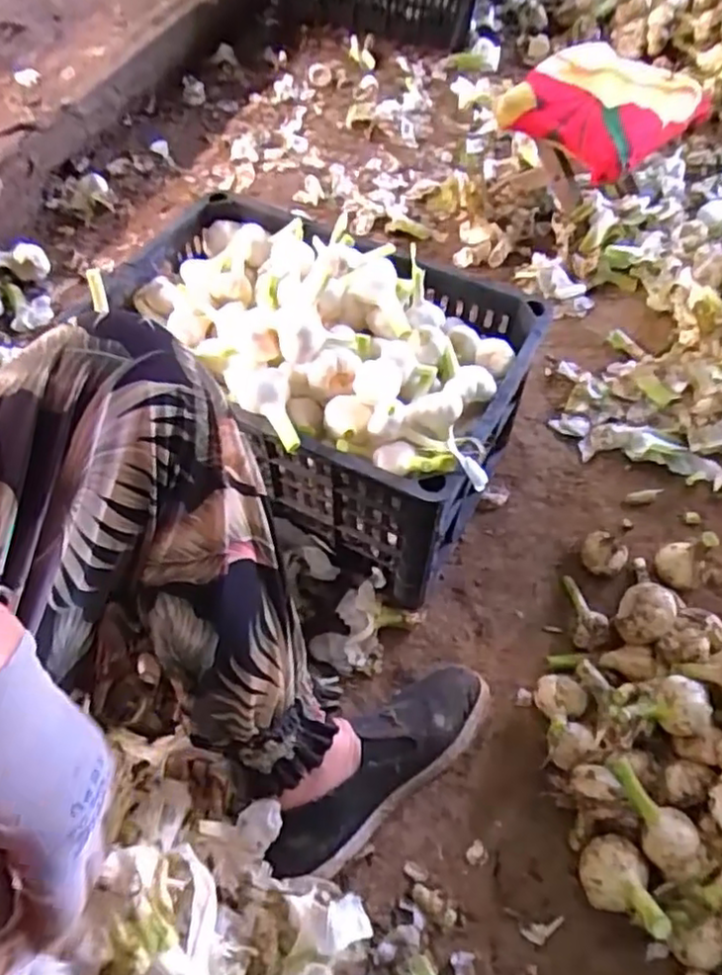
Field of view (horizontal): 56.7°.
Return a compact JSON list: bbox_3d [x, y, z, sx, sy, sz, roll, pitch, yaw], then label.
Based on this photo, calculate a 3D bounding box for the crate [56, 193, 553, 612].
[{"bbox_3d":[-0.057,-0.116,0.762,0.437,0.260,0.285,25,59,12],"label":"crate"}]

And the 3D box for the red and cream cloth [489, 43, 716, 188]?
[{"bbox_3d":[0.381,-0.596,1.050,0.268,0.078,0.280,29,60,15],"label":"red and cream cloth"}]

